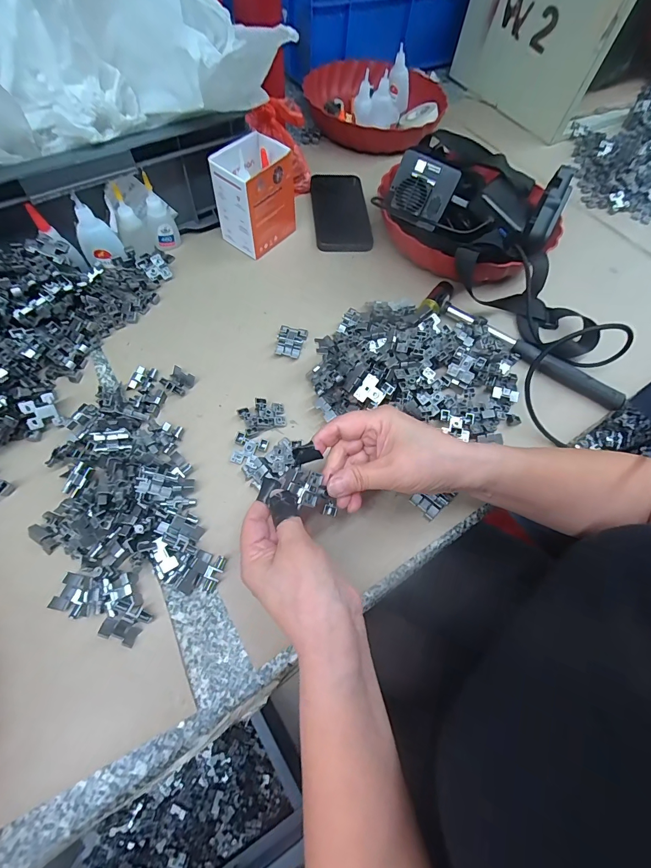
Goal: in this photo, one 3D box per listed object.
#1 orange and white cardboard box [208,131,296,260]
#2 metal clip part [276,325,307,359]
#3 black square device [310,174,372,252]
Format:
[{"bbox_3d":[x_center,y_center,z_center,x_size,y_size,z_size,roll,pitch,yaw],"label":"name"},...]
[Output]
[{"bbox_3d":[-0.091,-0.306,0.469,0.070,0.102,0.089,36,66,14],"label":"orange and white cardboard box"},{"bbox_3d":[-0.041,-0.108,0.421,0.031,0.011,0.039,12,63,2],"label":"metal clip part"},{"bbox_3d":[0.023,-0.341,0.547,0.081,0.011,0.177,-3,63,-5],"label":"black square device"}]

